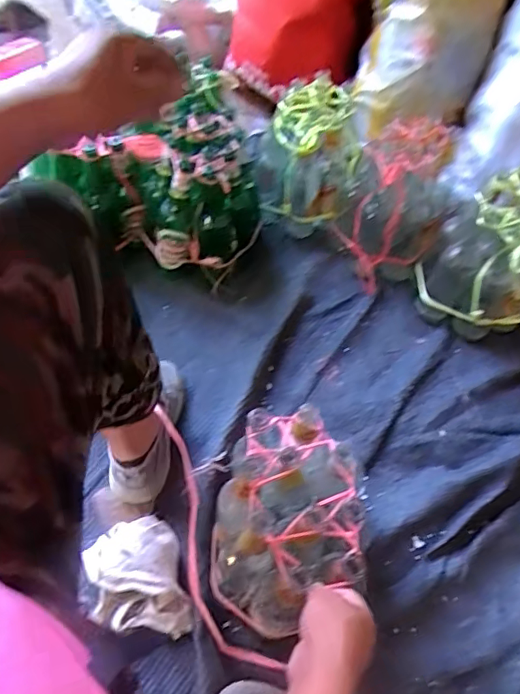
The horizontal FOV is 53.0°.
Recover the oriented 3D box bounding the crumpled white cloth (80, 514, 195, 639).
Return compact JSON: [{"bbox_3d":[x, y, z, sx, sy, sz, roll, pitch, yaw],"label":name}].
[{"bbox_3d":[-0.184,0.335,0.752,0.146,0.046,0.170,-14,58,-13],"label":"crumpled white cloth"}]

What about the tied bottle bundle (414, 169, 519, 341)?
[{"bbox_3d":[0.453,-0.184,1.027,0.224,0.241,0.247,29,59,14],"label":"tied bottle bundle"}]

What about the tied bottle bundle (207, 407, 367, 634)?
[{"bbox_3d":[0.024,0.237,0.695,0.168,0.208,0.229,4,56,-2],"label":"tied bottle bundle"}]

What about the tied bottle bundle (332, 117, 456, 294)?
[{"bbox_3d":[0.289,-0.302,1.098,0.241,0.246,0.218,-20,60,-17],"label":"tied bottle bundle"}]

